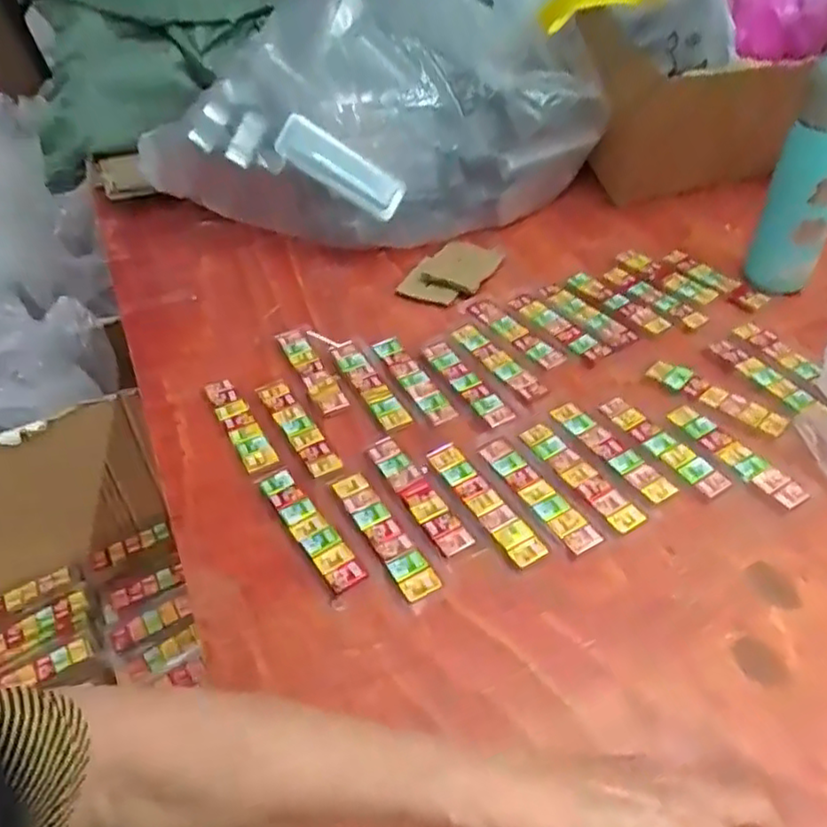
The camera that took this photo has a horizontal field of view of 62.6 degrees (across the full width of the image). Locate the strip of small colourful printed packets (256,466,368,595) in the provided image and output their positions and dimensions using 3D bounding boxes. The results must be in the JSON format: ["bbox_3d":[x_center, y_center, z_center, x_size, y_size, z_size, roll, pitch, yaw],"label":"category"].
[{"bbox_3d":[-0.076,0.081,0.491,0.025,0.008,0.120,-28,50,-24],"label":"strip of small colourful printed packets"}]

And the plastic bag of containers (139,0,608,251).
[{"bbox_3d":[-0.054,-0.368,0.770,0.474,0.257,0.274,-15,46,-12],"label":"plastic bag of containers"}]

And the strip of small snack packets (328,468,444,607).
[{"bbox_3d":[-0.022,0.084,0.487,0.026,0.005,0.120,-24,48,-20],"label":"strip of small snack packets"}]

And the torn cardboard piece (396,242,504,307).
[{"bbox_3d":[0.044,-0.157,0.727,0.070,0.013,0.113,24,50,25],"label":"torn cardboard piece"}]

